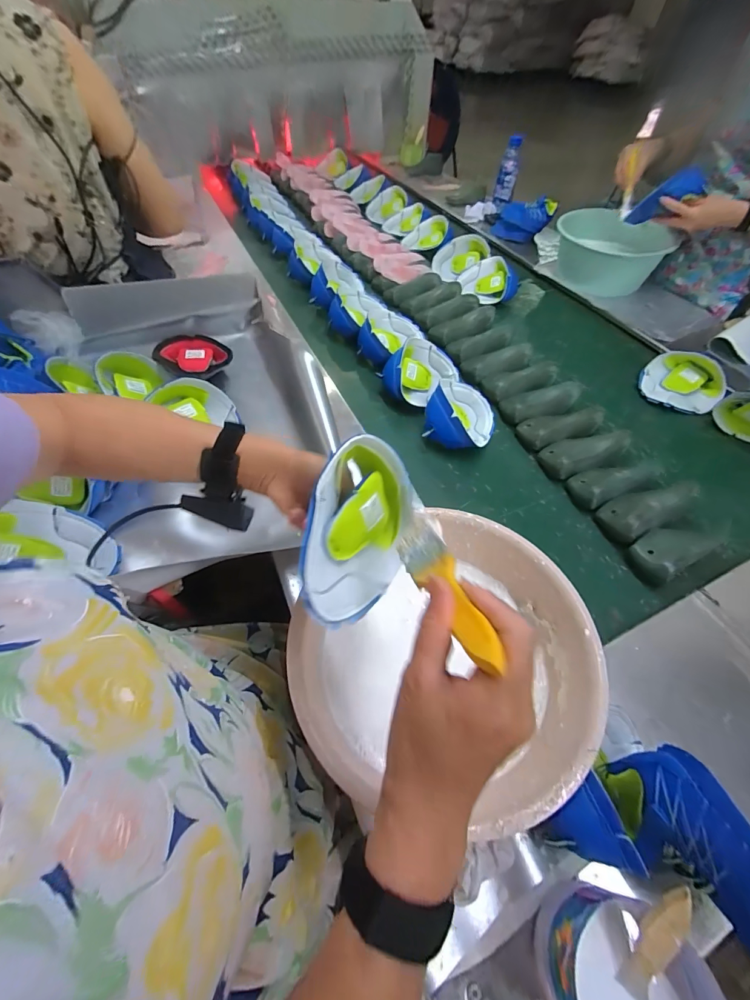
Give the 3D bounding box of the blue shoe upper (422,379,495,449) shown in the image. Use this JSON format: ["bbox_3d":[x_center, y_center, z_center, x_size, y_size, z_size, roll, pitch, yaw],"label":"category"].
[{"bbox_3d":[0.175,-0.172,0.759,0.119,0.089,0.177,22,57,17],"label":"blue shoe upper"}]

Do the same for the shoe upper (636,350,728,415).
[{"bbox_3d":[0.689,-0.266,0.858,0.158,0.052,0.166,34,61,23],"label":"shoe upper"}]

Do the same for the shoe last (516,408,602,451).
[{"bbox_3d":[0.375,-0.146,0.763,0.165,0.051,0.072,-9,54,-5],"label":"shoe last"}]

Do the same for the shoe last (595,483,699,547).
[{"bbox_3d":[0.457,0.011,0.646,0.154,0.054,0.080,-26,57,-16],"label":"shoe last"}]

